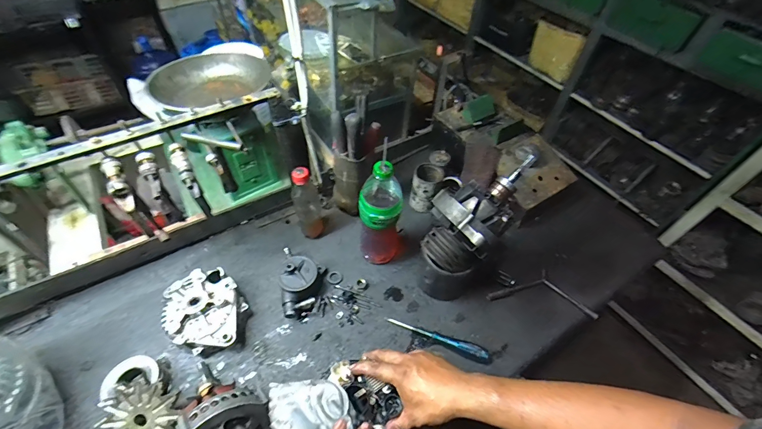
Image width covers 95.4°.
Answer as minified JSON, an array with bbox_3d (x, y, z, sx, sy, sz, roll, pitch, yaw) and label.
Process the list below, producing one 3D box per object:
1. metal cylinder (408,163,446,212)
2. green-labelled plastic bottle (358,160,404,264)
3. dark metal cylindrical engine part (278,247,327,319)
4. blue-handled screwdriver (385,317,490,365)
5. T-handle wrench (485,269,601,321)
[{"bbox_3d":[0.109,-0.064,0.839,0.067,0.093,0.075,16,52,9],"label":"metal cylinder"},{"bbox_3d":[0.000,0.003,0.671,0.075,0.271,0.071,4,51,0],"label":"green-labelled plastic bottle"},{"bbox_3d":[-0.167,0.135,0.695,0.089,0.067,0.139,7,51,2],"label":"dark metal cylindrical engine part"},{"bbox_3d":[0.109,0.235,0.658,0.202,0.027,0.032,17,52,10],"label":"blue-handled screwdriver"},{"bbox_3d":[0.335,0.159,0.732,0.212,0.020,0.084,10,52,4],"label":"T-handle wrench"}]

